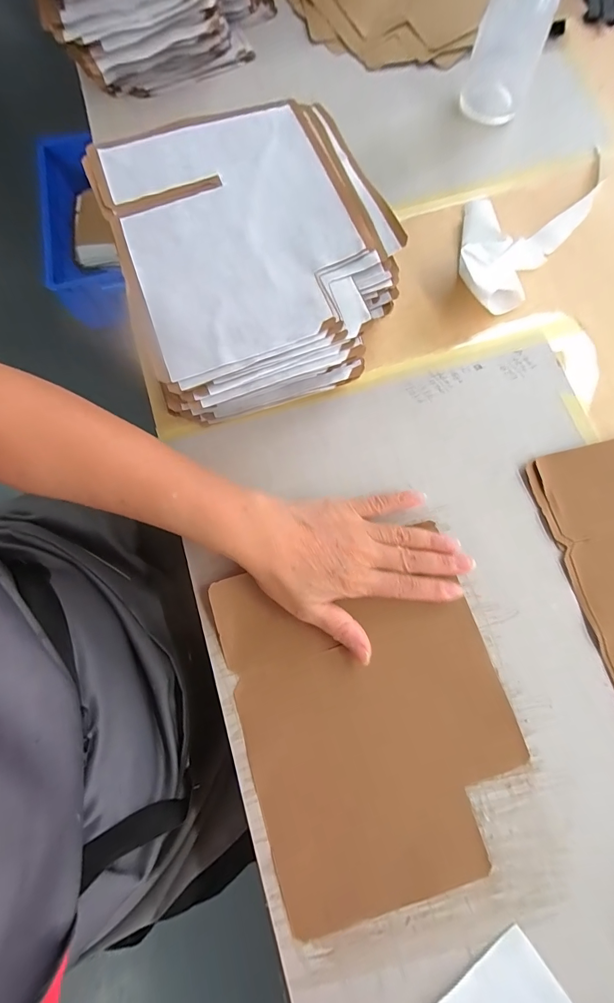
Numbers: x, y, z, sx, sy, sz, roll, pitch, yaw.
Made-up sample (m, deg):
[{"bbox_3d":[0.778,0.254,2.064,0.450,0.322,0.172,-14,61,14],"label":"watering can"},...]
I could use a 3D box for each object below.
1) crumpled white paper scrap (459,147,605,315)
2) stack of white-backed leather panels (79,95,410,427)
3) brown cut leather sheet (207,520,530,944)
[{"bbox_3d":[0.203,-0.271,0.383,0.095,0.035,0.183,37,81,9],"label":"crumpled white paper scrap"},{"bbox_3d":[-0.046,-0.215,0.361,0.222,0.066,0.263,-21,77,-3],"label":"stack of white-backed leather panels"},{"bbox_3d":[0.049,0.157,0.301,0.192,0.011,0.236,-17,79,-3],"label":"brown cut leather sheet"}]

